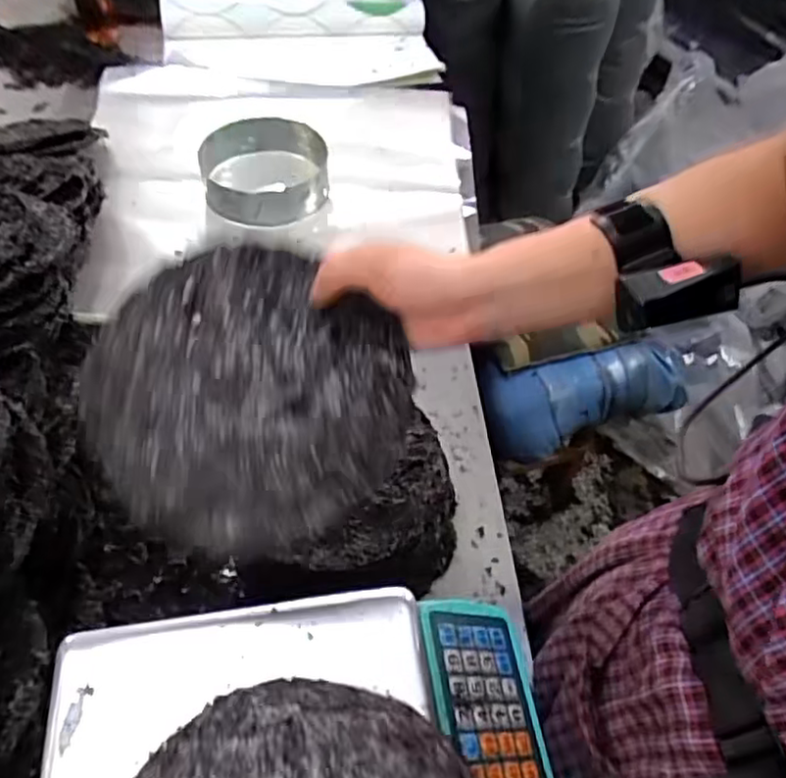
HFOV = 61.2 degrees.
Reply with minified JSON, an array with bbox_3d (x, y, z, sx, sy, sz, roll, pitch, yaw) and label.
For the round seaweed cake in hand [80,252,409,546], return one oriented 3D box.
[{"bbox_3d":[-0.092,0.001,0.421,0.198,0.021,0.188,1,76,-2],"label":"round seaweed cake in hand"}]

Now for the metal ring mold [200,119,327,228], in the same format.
[{"bbox_3d":[-0.185,-0.314,0.953,0.181,0.055,0.171,-3,53,-6],"label":"metal ring mold"}]

